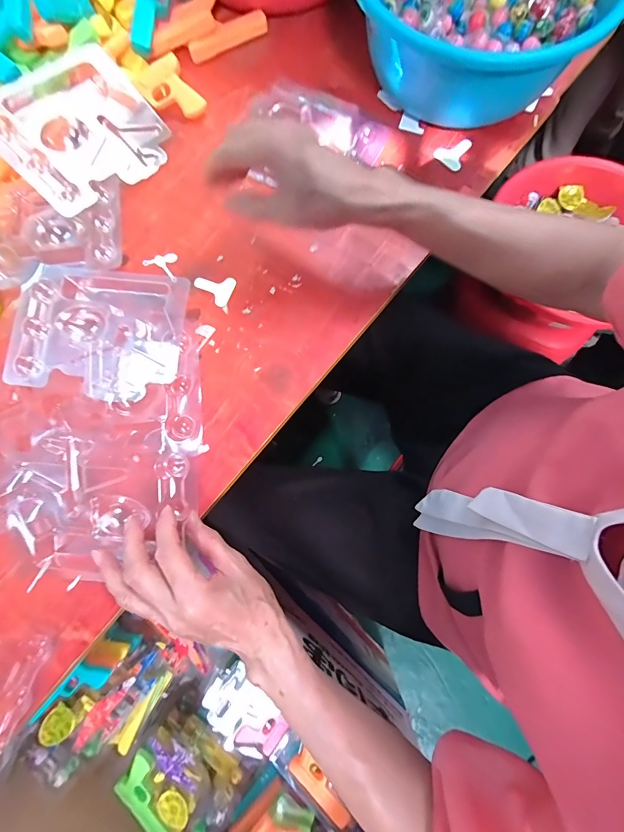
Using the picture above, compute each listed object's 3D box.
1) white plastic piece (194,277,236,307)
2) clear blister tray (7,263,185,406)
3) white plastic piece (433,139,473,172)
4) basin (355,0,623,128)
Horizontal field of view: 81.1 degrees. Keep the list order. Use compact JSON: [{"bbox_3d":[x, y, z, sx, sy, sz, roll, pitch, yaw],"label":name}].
[{"bbox_3d":[-0.109,-0.143,0.404,0.045,0.004,0.035,22,80,6],"label":"white plastic piece"},{"bbox_3d":[-0.222,-0.088,0.377,0.172,0.020,0.135,7,79,3],"label":"clear blister tray"},{"bbox_3d":[0.167,-0.312,0.430,0.035,0.007,0.039,35,81,8],"label":"white plastic piece"},{"bbox_3d":[0.178,-0.435,0.400,0.251,0.102,0.250,0,78,1],"label":"basin"}]

